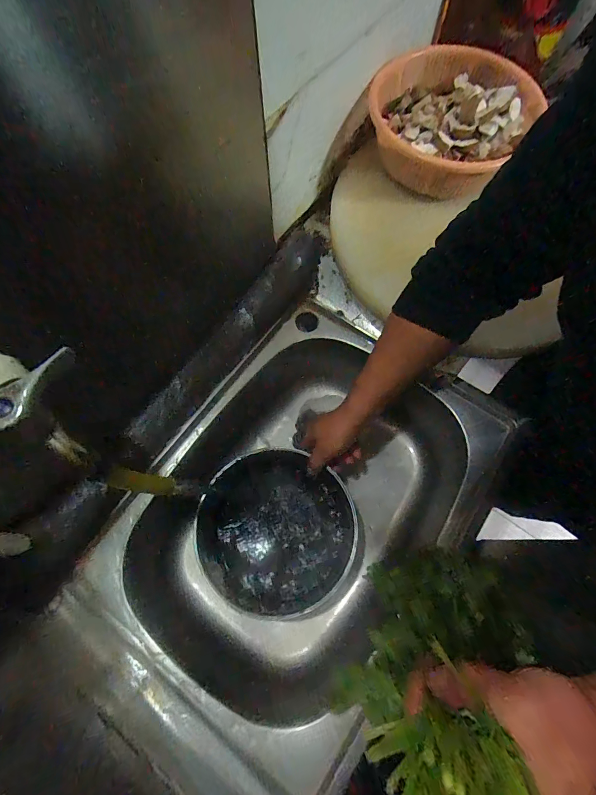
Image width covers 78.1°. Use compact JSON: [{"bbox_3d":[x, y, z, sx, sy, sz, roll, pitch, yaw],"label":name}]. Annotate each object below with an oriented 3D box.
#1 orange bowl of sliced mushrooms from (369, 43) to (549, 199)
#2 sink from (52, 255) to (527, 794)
[{"bbox_3d":[0.224,-0.425,0.550,0.219,0.088,0.218,0,67,0],"label":"orange bowl of sliced mushrooms"},{"bbox_3d":[-0.001,0.169,0.613,0.449,0.240,0.680,29,70,12],"label":"sink"}]

